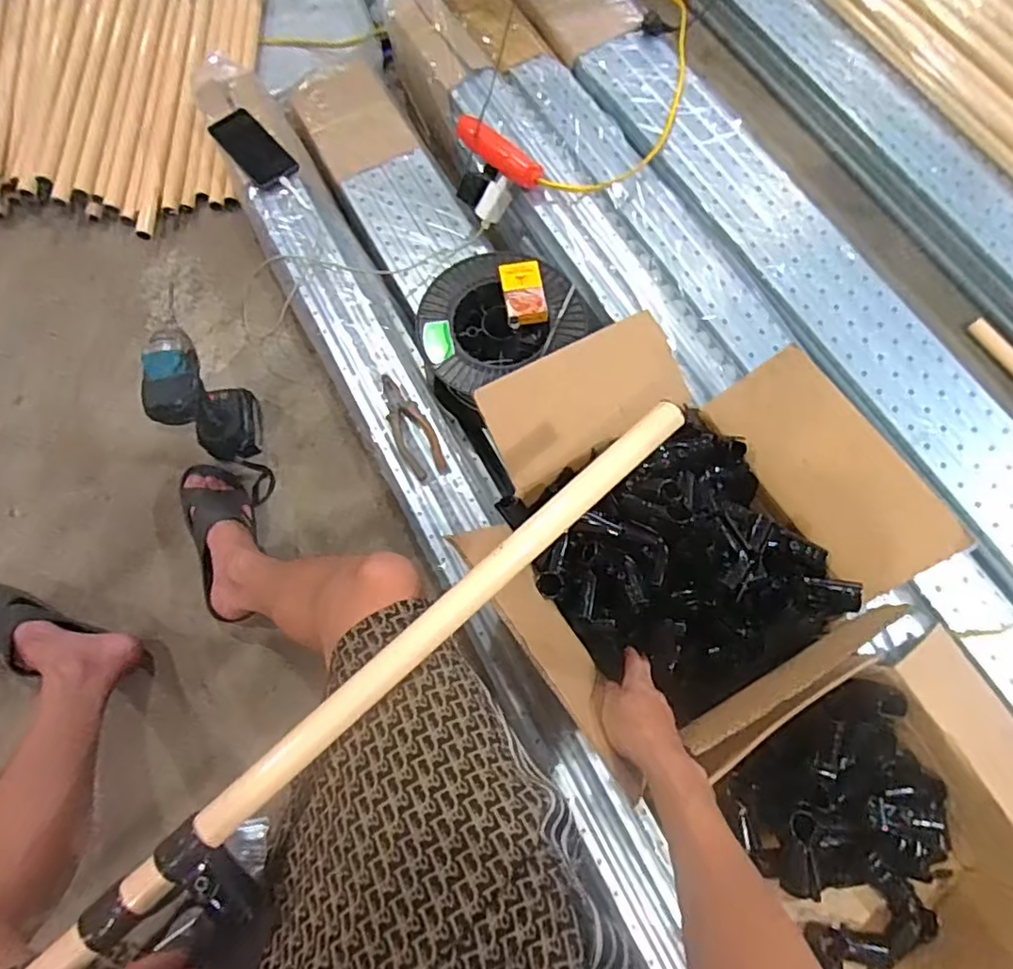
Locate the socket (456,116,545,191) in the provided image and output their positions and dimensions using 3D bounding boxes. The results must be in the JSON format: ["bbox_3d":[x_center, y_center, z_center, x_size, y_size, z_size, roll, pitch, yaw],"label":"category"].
[{"bbox_3d":[-0.015,-0.537,0.964,0.168,0.030,0.051,42,76,12],"label":"socket"}]

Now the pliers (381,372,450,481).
[{"bbox_3d":[-0.139,-0.086,0.840,0.054,0.022,0.168,-23,74,-8],"label":"pliers"}]

